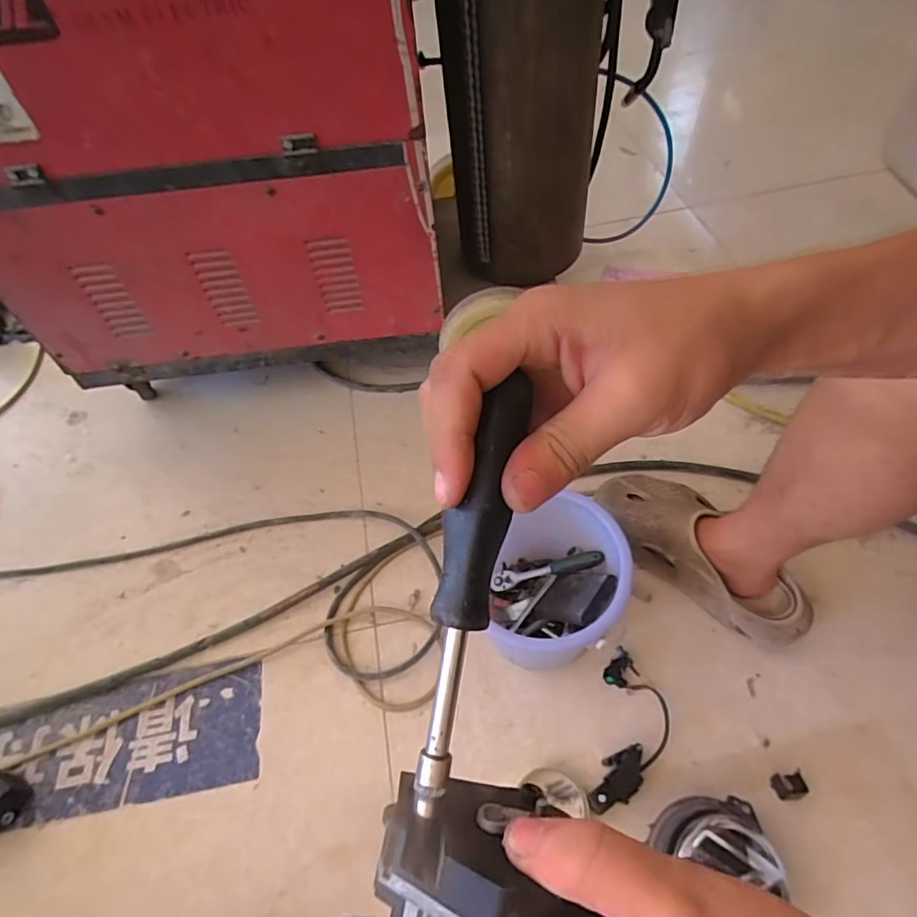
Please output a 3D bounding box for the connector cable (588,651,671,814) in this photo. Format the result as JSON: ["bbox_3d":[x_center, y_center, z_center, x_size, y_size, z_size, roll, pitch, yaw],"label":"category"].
[{"bbox_3d":[0.202,0.313,0.641,0.076,0.020,0.176,10,55,12],"label":"connector cable"}]

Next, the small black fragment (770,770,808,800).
[{"bbox_3d":[0.362,0.357,0.608,0.038,0.015,0.026,-9,54,-1],"label":"small black fragment"}]

